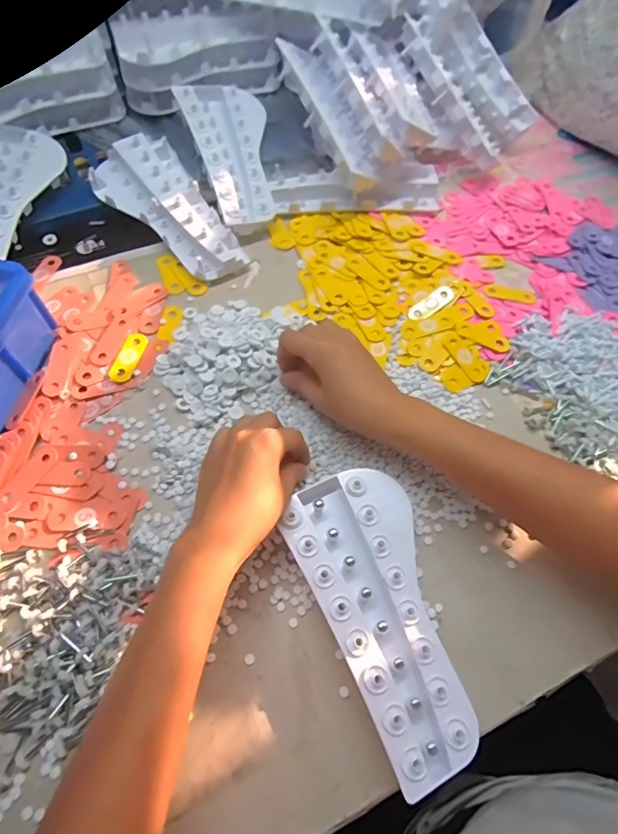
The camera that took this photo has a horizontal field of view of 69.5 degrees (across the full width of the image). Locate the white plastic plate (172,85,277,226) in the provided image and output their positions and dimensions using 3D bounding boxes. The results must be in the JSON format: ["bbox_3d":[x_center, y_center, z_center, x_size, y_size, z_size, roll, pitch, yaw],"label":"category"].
[{"bbox_3d":[-0.102,-0.349,0.579,0.110,0.039,0.235,-10,64,-8],"label":"white plastic plate"}]

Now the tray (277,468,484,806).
[{"bbox_3d":[0.065,0.153,0.367,0.107,0.036,0.222,-23,66,-14],"label":"tray"}]

